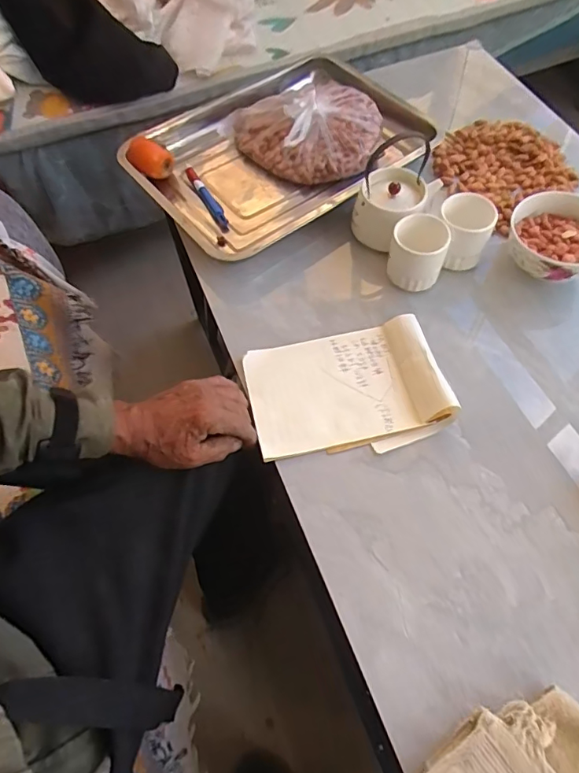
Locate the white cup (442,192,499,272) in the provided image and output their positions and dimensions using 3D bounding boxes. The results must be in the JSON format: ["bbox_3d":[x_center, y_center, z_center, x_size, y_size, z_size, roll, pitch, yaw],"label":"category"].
[{"bbox_3d":[0.207,-0.182,0.602,0.056,0.071,0.059,-1,61,1],"label":"white cup"}]

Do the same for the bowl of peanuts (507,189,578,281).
[{"bbox_3d":[0.316,-0.172,0.598,0.108,0.050,0.118,-1,61,1],"label":"bowl of peanuts"}]

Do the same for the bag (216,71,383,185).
[{"bbox_3d":[0.020,-0.362,0.700,0.217,0.073,0.151,-5,61,-1],"label":"bag"}]

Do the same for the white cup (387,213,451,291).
[{"bbox_3d":[0.148,-0.154,0.581,0.060,0.054,0.060,-1,61,1],"label":"white cup"}]

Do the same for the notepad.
[{"bbox_3d":[0.058,0.000,0.533,0.197,0.022,0.140,-13,62,-5],"label":"notepad"}]

